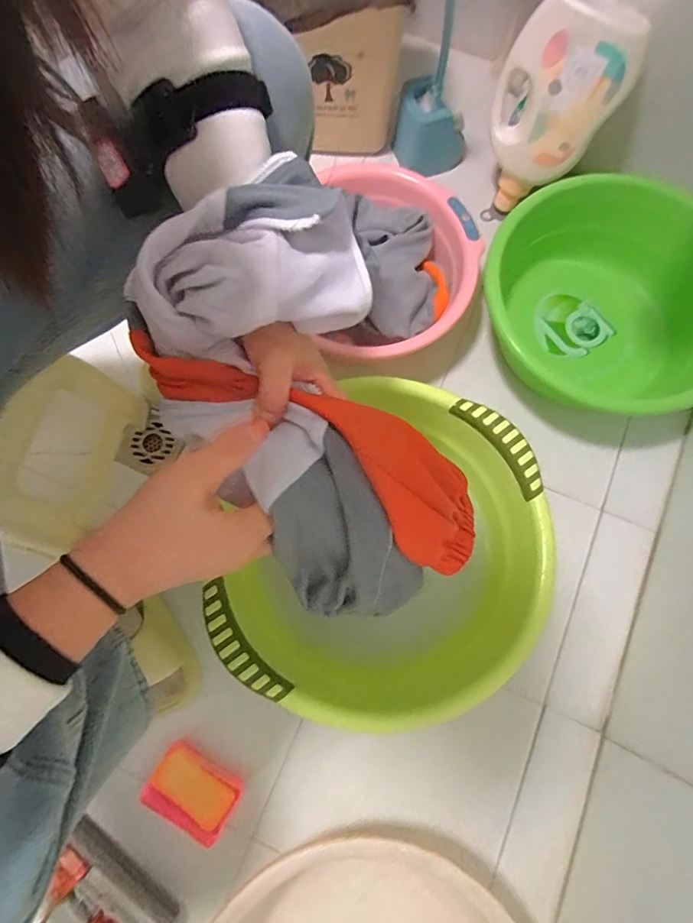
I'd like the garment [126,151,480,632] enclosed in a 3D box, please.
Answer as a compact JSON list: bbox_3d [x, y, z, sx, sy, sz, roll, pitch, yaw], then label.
[{"bbox_3d":[-0.023,-0.029,0.347,0.167,0.101,0.317,-30,104,-9],"label":"garment"}]

